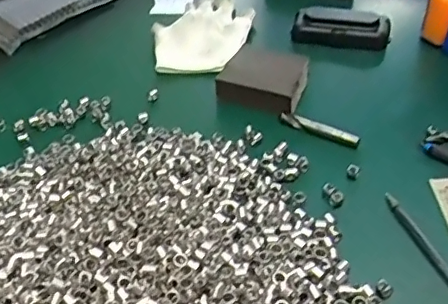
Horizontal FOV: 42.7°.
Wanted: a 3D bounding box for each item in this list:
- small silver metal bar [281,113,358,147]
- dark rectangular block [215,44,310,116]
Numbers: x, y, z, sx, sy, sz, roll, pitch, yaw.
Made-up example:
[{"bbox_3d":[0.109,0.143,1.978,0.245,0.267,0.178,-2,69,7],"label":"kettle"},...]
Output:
[{"bbox_3d":[0.087,-0.022,0.521,0.074,0.010,0.009,22,49,25],"label":"small silver metal bar"},{"bbox_3d":[0.038,-0.072,0.566,0.084,0.026,0.070,15,46,19],"label":"dark rectangular block"}]

